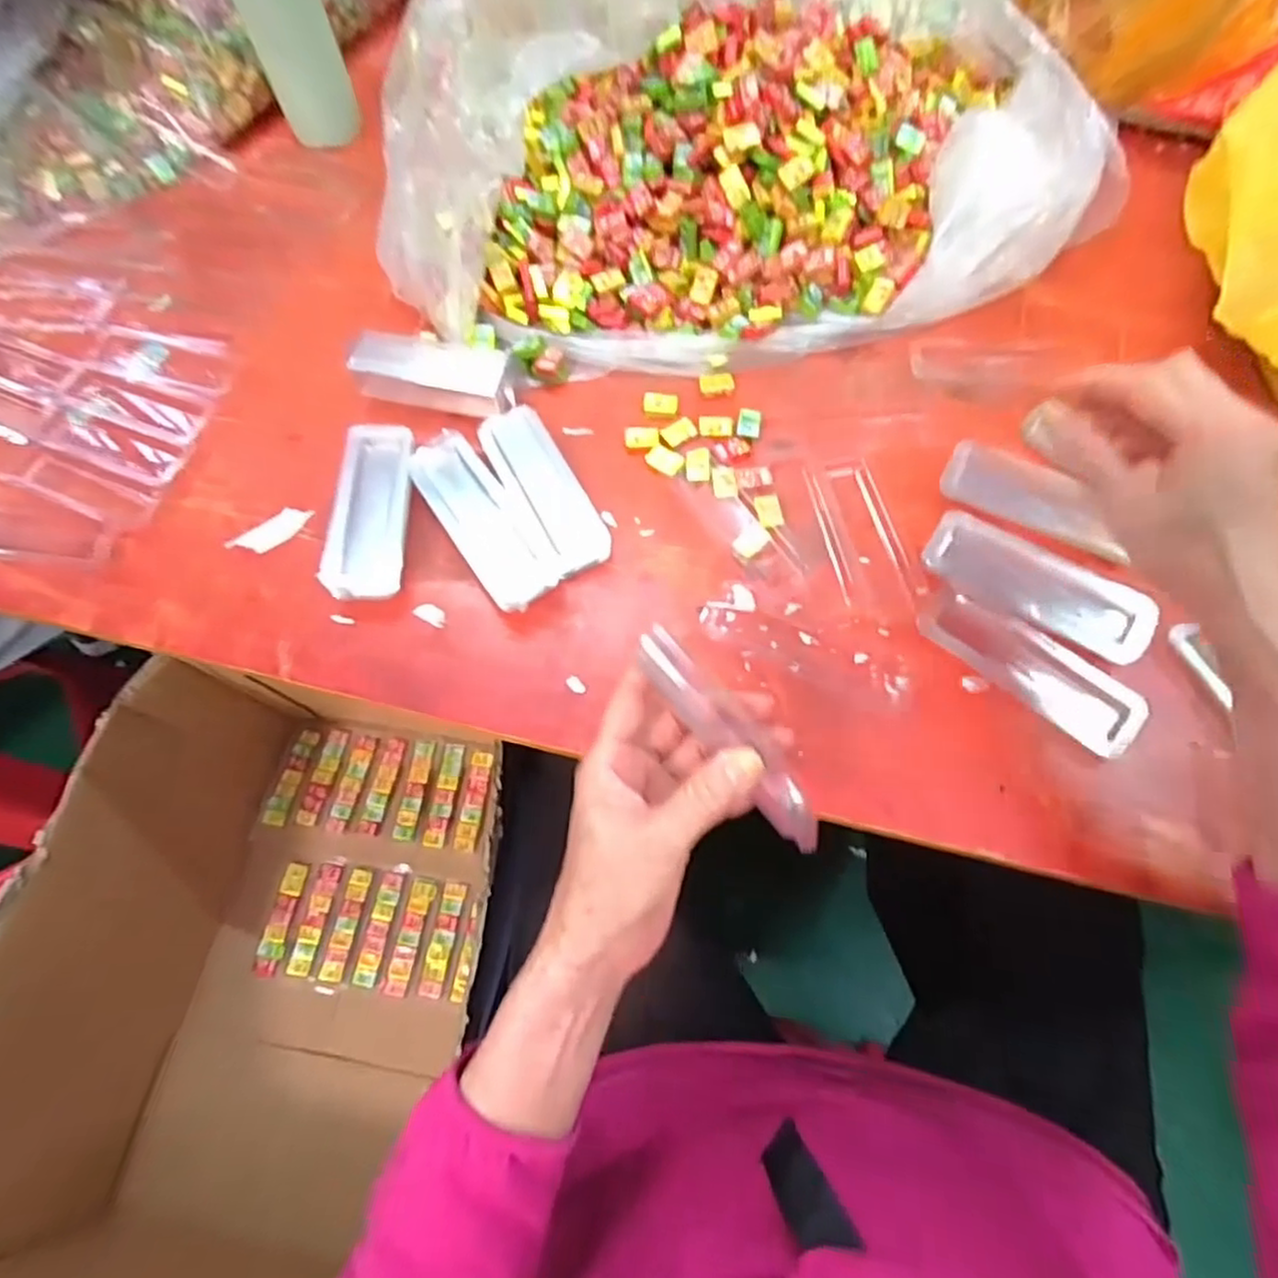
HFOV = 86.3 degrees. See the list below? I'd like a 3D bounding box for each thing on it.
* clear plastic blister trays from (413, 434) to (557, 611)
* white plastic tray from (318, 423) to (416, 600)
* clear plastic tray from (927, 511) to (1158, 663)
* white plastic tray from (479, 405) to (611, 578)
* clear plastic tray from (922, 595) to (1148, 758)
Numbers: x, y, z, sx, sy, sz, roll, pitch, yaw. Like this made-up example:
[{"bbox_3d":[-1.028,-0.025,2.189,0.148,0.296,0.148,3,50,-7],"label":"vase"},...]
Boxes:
[{"bbox_3d":[-0.113,-0.085,0.484,0.049,0.028,0.141,-34,70,-11],"label":"clear plastic blister trays"},{"bbox_3d":[-0.192,-0.099,0.494,0.056,0.024,0.142,0,68,3],"label":"white plastic tray"},{"bbox_3d":[0.257,-0.036,0.440,0.139,0.007,0.049,31,87,17],"label":"clear plastic tray"},{"bbox_3d":[-0.069,-0.110,0.494,0.048,0.026,0.136,-28,69,-9],"label":"white plastic tray"},{"bbox_3d":[0.247,0.016,0.430,0.136,0.008,0.048,38,74,16],"label":"clear plastic tray"}]

